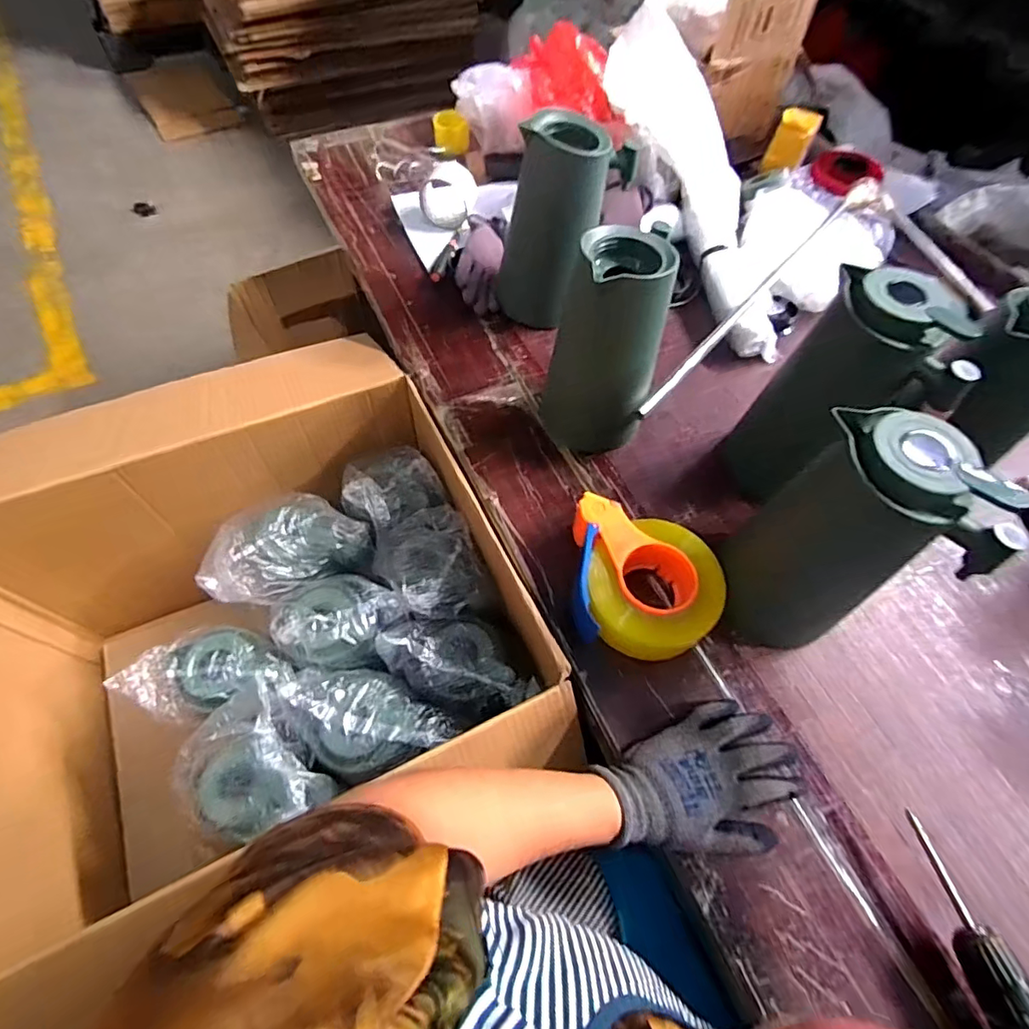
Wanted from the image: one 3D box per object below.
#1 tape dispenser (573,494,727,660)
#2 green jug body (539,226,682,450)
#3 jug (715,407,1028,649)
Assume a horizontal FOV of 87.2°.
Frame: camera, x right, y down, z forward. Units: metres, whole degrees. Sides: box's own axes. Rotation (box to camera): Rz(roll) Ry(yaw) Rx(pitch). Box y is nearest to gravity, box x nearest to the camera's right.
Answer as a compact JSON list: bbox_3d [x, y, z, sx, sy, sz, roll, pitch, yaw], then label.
[{"bbox_3d":[0.137,0.065,0.564,0.146,0.061,0.156,2,60,-1],"label":"tape dispenser"},{"bbox_3d":[0.102,-0.180,0.602,0.117,0.229,0.106,6,60,2],"label":"green jug body"},{"bbox_3d":[0.290,0.038,0.483,0.098,0.267,0.136,-29,63,-19],"label":"jug"}]

